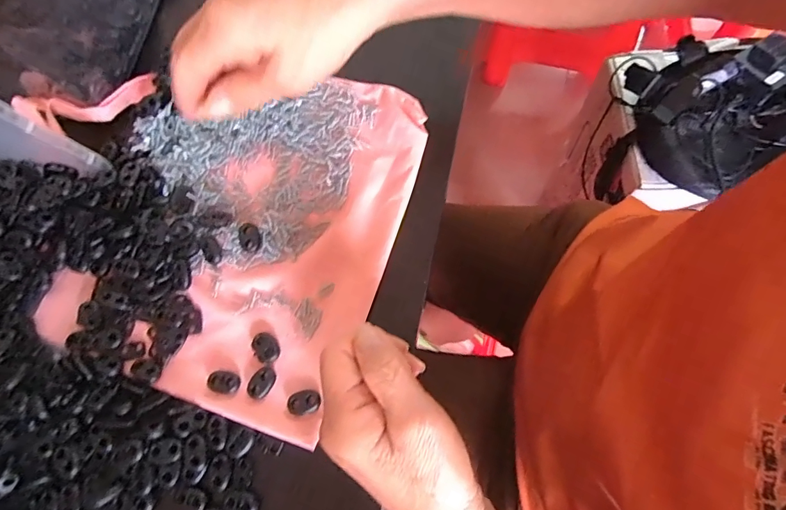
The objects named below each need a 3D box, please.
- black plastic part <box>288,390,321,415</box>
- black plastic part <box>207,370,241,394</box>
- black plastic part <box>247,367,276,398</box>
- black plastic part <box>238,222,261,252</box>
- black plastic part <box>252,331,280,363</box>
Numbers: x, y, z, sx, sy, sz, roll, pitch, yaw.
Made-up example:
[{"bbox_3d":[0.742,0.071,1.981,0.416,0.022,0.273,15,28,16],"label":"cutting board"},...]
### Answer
[{"bbox_3d":[-0.057,0.096,0.286,0.022,0.007,0.015,-9,74,-1],"label":"black plastic part"},{"bbox_3d":[-0.113,0.085,0.294,0.020,0.006,0.014,14,74,5],"label":"black plastic part"},{"bbox_3d":[-0.088,0.085,0.293,0.015,0.004,0.020,30,76,9],"label":"black plastic part"},{"bbox_3d":[-0.104,-0.014,0.322,0.015,0.007,0.023,-16,74,-4],"label":"black plastic part"},{"bbox_3d":[-0.088,0.063,0.302,0.016,0.004,0.021,-29,75,-7],"label":"black plastic part"}]

